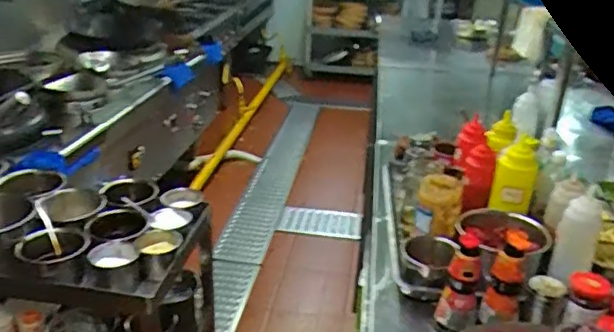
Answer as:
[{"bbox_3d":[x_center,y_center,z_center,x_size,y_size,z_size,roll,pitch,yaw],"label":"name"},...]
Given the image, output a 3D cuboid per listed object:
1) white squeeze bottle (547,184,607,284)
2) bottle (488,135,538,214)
[{"bbox_3d":[0.511,0.133,1.062,0.071,0.159,0.075,24,32,37],"label":"white squeeze bottle"},{"bbox_3d":[0.449,0.017,1.231,0.082,0.159,0.071,8,25,10],"label":"bottle"}]

